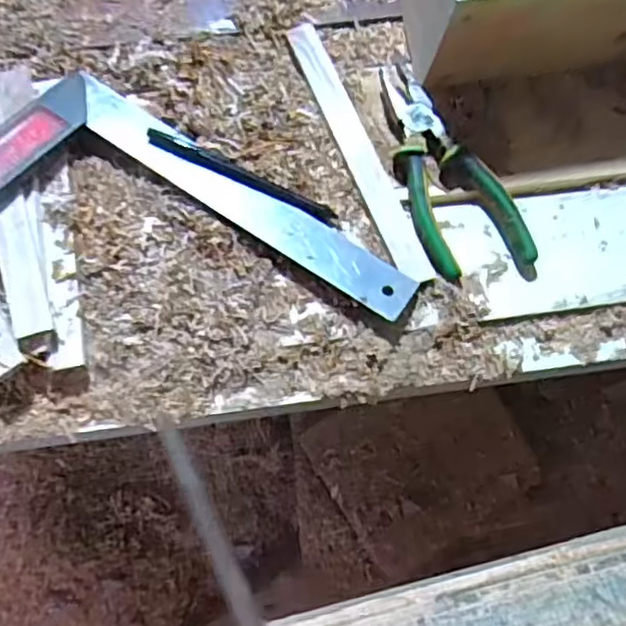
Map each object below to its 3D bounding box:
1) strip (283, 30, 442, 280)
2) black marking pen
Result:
[{"bbox_3d":[0.035,-0.123,0.490,0.025,0.004,0.222,-22,78,-5],"label":"strip"},{"bbox_3d":[-0.052,-0.100,0.477,0.146,0.016,0.012,24,74,5],"label":"black marking pen"}]

